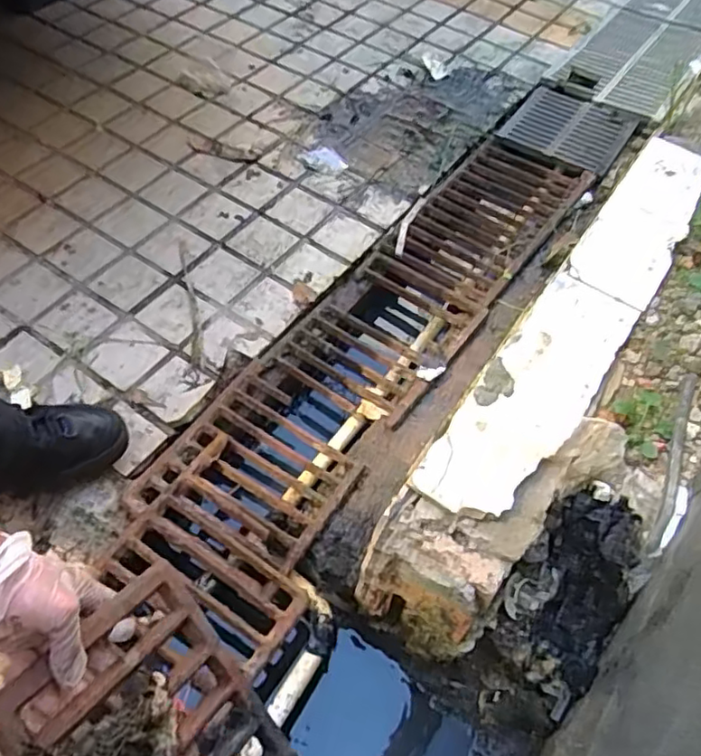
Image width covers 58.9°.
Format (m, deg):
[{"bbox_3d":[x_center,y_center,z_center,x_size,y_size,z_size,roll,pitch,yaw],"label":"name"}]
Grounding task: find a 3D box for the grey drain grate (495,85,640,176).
[{"bbox_3d":[0.493,-0.564,1.388,0.261,0.034,0.229,34,65,27],"label":"grey drain grate"}]

